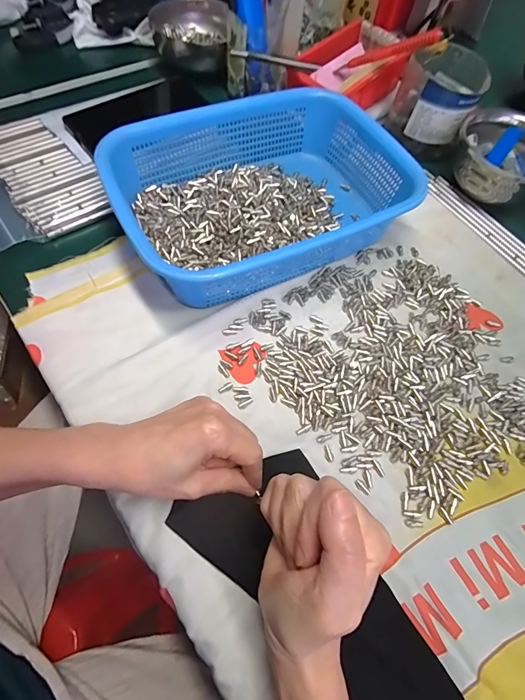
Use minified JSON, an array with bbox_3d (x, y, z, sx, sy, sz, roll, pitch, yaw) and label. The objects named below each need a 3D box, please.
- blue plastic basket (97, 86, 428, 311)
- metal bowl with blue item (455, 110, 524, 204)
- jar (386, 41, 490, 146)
[{"bbox_3d":[0.006,-0.161,0.366,0.268,0.070,0.203,-22,68,-13],"label":"blue plastic basket"},{"bbox_3d":[0.286,-0.226,0.424,0.115,0.062,0.095,20,65,6],"label":"metal bowl with blue item"},{"bbox_3d":[0.223,-0.321,0.464,0.100,0.074,0.106,23,65,7],"label":"jar"}]

